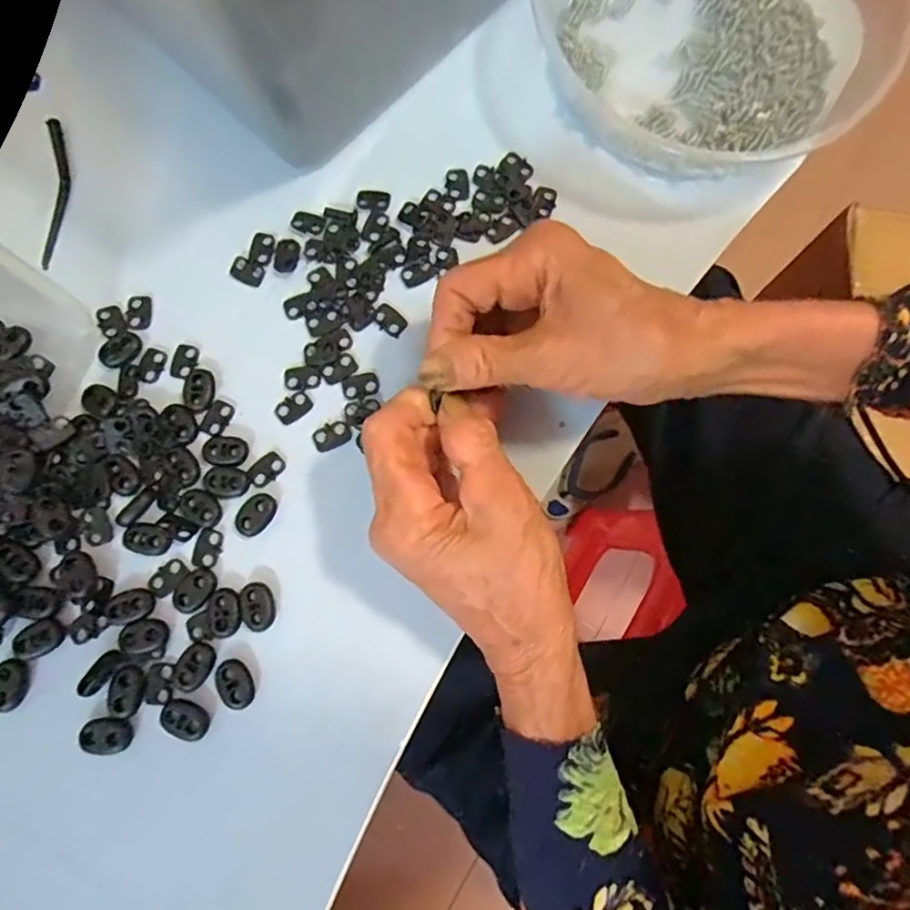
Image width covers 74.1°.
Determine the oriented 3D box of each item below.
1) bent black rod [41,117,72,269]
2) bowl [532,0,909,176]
[{"bbox_3d":[-0.214,-0.143,0.325,0.014,0.005,0.091,-7,78,-1],"label":"bent black rod"},{"bbox_3d":[0.136,-0.238,0.324,0.194,0.046,0.167,33,81,7],"label":"bowl"}]

